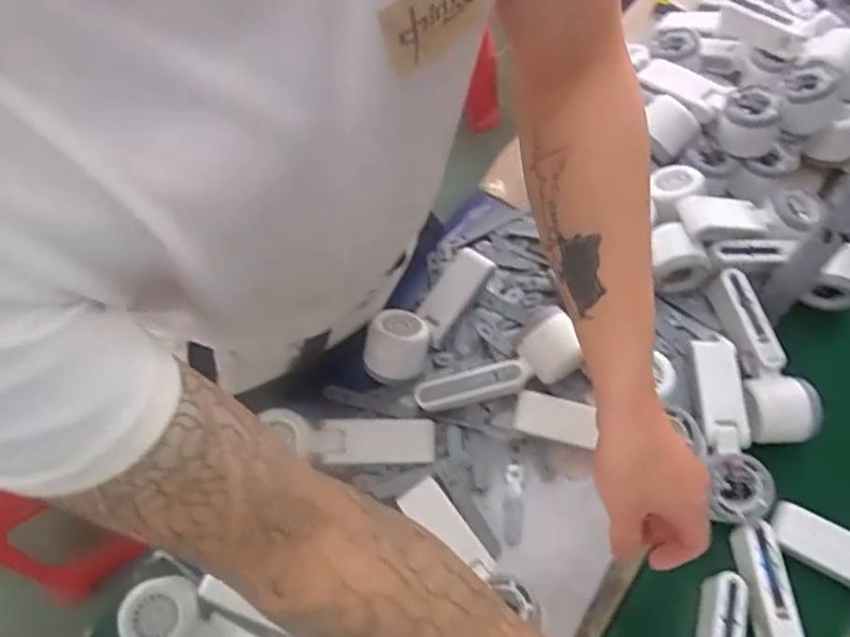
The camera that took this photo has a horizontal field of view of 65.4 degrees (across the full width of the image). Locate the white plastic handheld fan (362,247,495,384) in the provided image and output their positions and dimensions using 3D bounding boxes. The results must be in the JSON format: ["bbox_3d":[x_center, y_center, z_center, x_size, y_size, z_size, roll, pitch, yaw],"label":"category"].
[{"bbox_3d":[0.004,-0.009,0.660,0.056,0.046,0.172,32,67,18],"label":"white plastic handheld fan"}]

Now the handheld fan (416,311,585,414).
[{"bbox_3d":[0.070,0.058,0.623,0.156,0.053,0.058,-24,63,-10],"label":"handheld fan"}]

